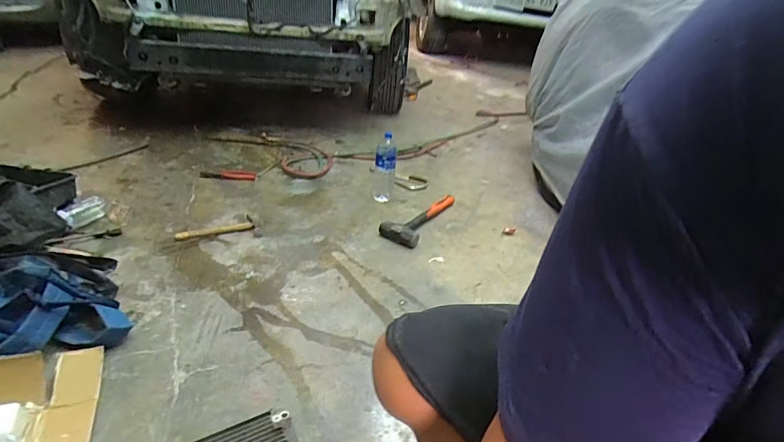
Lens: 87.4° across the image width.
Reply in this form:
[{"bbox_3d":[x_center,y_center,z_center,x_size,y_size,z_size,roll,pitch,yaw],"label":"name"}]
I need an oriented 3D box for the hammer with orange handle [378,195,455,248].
[{"bbox_3d":[0.107,-0.025,1.456,0.134,0.053,0.414,21,34,23],"label":"hammer with orange handle"}]

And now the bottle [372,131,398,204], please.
[{"bbox_3d":[-0.026,-0.195,1.528,0.076,0.247,0.081,8,32,-3],"label":"bottle"}]

